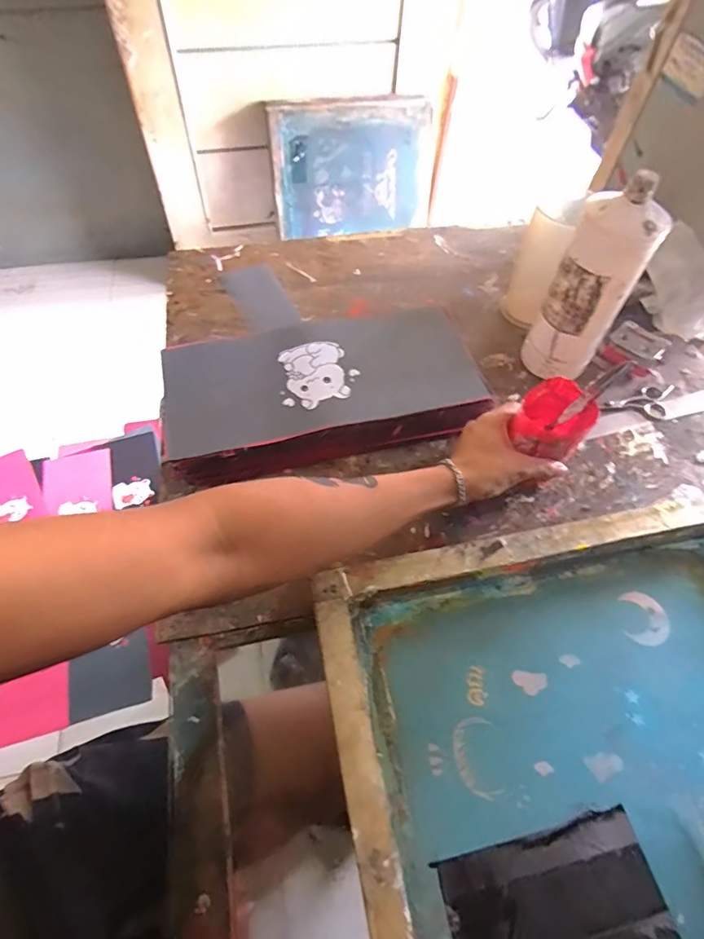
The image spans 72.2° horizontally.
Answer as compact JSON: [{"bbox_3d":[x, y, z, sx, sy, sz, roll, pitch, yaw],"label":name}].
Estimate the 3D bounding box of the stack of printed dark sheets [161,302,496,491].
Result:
[{"bbox_3d":[-0.033,-0.101,0.581,0.368,0.063,0.201,-13,59,-12],"label":"stack of printed dark sheets"}]

